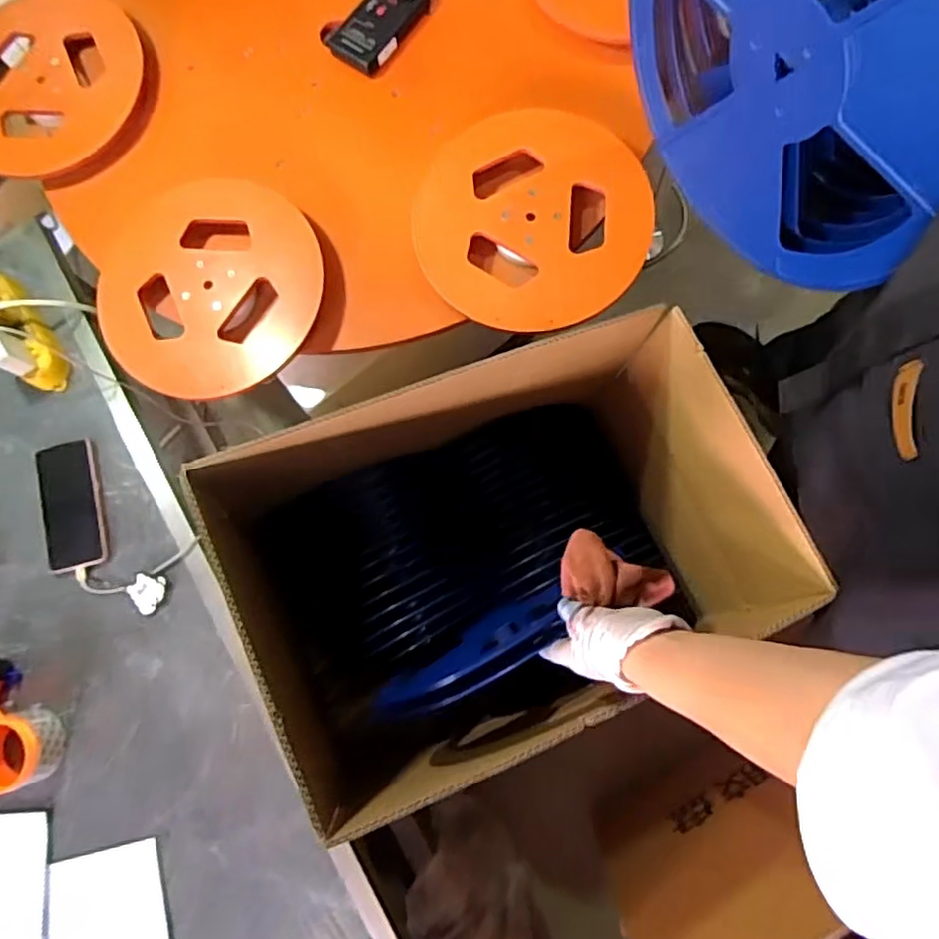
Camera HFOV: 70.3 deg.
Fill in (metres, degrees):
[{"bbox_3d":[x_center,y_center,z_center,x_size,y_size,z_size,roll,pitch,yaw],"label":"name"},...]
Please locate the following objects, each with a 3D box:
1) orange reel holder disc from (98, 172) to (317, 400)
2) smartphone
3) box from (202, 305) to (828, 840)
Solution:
[{"bbox_3d":[-0.315,-0.220,0.800,0.262,0.020,0.275,-1,80,5],"label":"orange reel holder disc"},{"bbox_3d":[-0.500,0.044,0.833,0.071,0.006,0.160,-14,77,-4],"label":"smartphone"},{"bbox_3d":[0.058,0.095,0.802,0.575,0.328,0.387,-20,78,-5],"label":"box"}]

